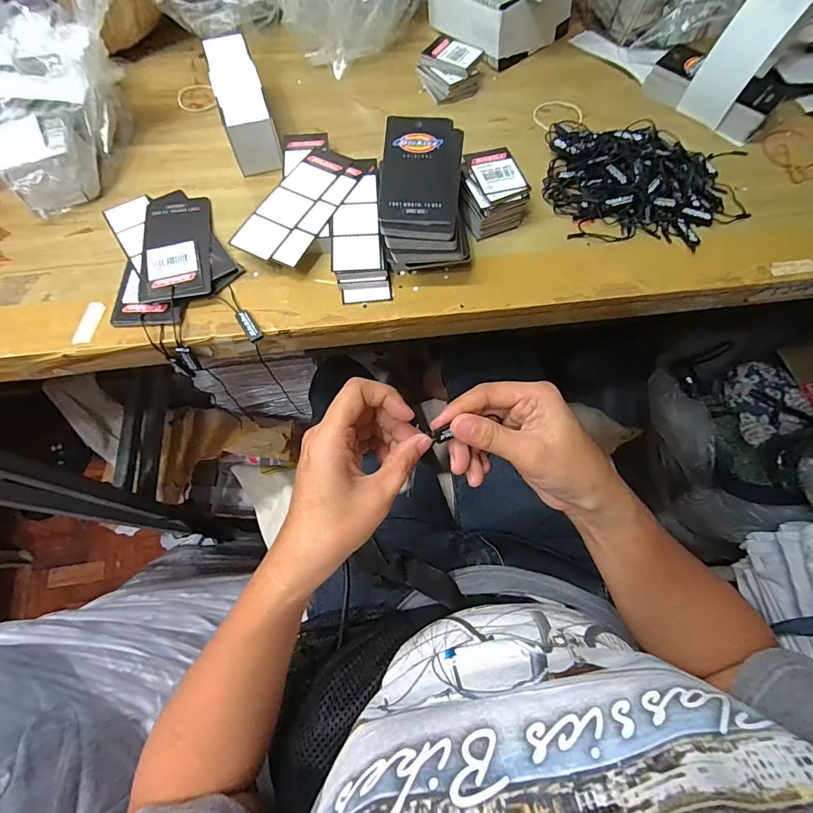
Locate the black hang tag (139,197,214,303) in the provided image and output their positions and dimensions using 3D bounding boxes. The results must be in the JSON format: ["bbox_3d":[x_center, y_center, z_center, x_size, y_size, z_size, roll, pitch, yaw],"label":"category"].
[{"bbox_3d":[-0.177,-0.127,0.323,0.051,0.006,0.110,-10,62,-8],"label":"black hang tag"}]

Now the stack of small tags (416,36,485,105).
[{"bbox_3d":[0.043,-0.328,0.405,0.056,0.023,0.057,-31,72,-12],"label":"stack of small tags"}]

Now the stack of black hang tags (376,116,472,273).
[{"bbox_3d":[0.012,-0.159,0.321,0.066,0.045,0.123,-4,68,-2],"label":"stack of black hang tags"}]

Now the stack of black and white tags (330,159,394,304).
[{"bbox_3d":[-0.038,-0.142,0.329,0.040,0.013,0.133,-6,68,-3],"label":"stack of black and white tags"}]

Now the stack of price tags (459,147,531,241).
[{"bbox_3d":[0.068,-0.172,0.336,0.049,0.027,0.066,-12,69,-6],"label":"stack of price tags"}]

